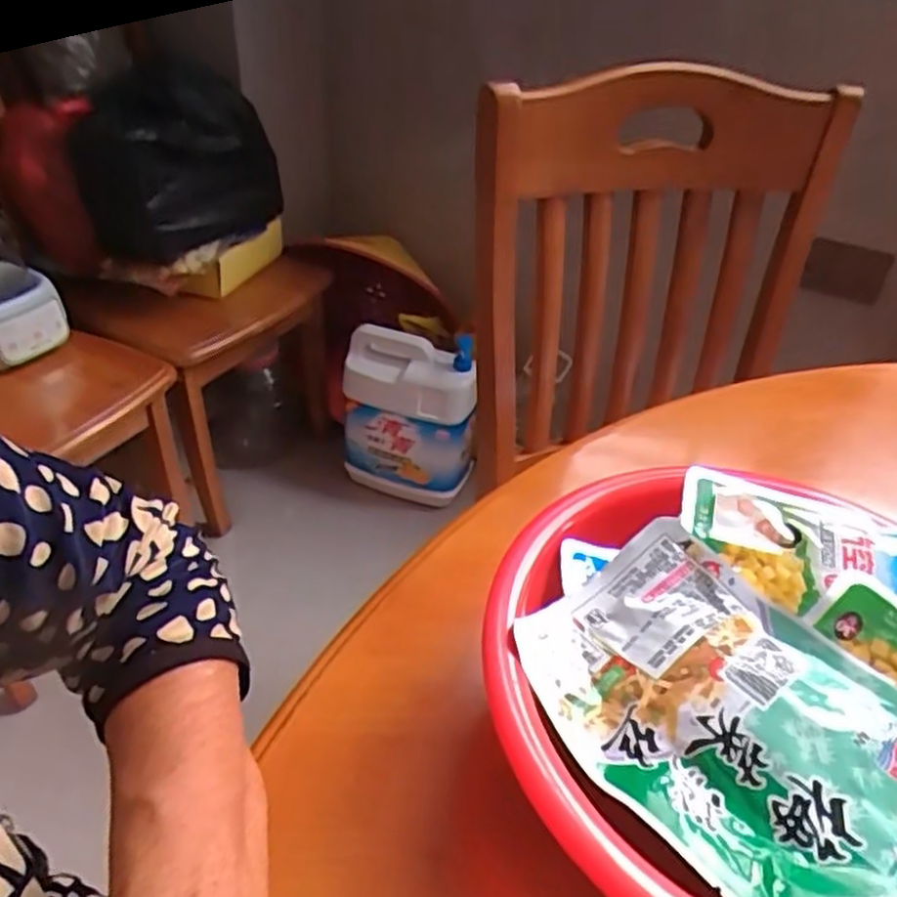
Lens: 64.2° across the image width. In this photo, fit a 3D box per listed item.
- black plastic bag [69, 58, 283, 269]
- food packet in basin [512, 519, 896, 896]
[{"bbox_3d":[-0.442,-0.481,1.193,0.155,0.260,0.306,22,42,21],"label":"black plastic bag"},{"bbox_3d":[0.104,0.097,0.268,0.109,0.024,0.151,-24,47,-32],"label":"food packet in basin"}]

